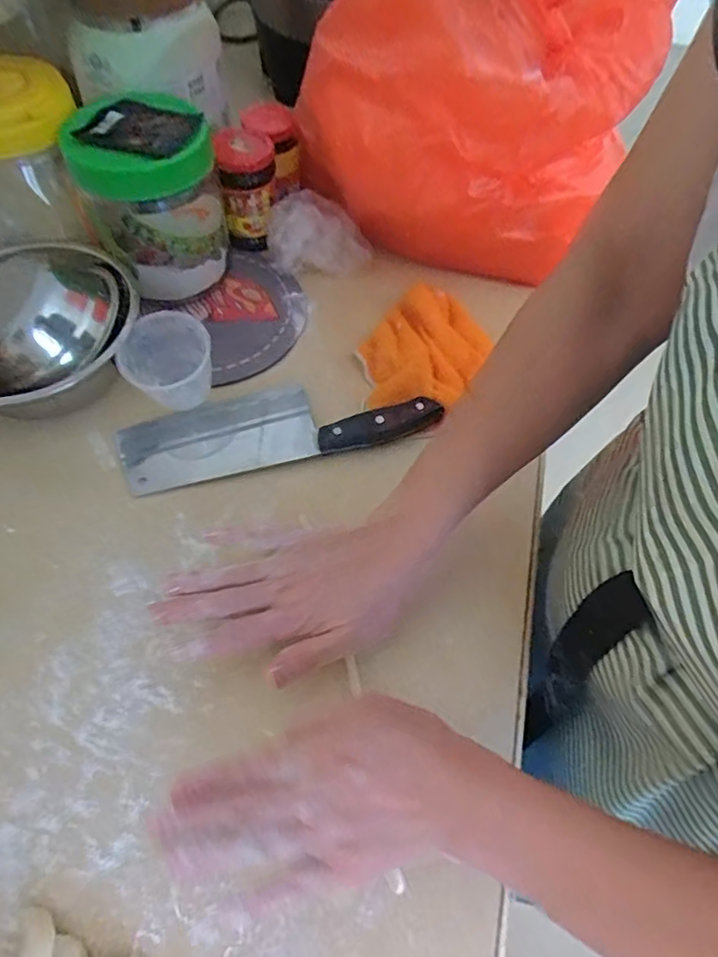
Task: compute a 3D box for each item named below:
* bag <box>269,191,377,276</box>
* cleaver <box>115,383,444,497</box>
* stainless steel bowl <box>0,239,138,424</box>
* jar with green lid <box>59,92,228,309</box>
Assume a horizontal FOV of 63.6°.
[{"bbox_3d":[-0.042,-0.255,0.605,0.104,0.065,0.052,-9,59,-9],"label":"bag"},{"bbox_3d":[-0.069,-0.048,0.498,0.263,0.017,0.078,-11,59,-10],"label":"cleaver"},{"bbox_3d":[-0.289,-0.136,0.508,0.194,0.073,0.183,1,58,-2],"label":"stainless steel bowl"},{"bbox_3d":[-0.188,-0.253,0.542,0.116,0.144,0.118,1,58,-2],"label":"jar with green lid"}]

